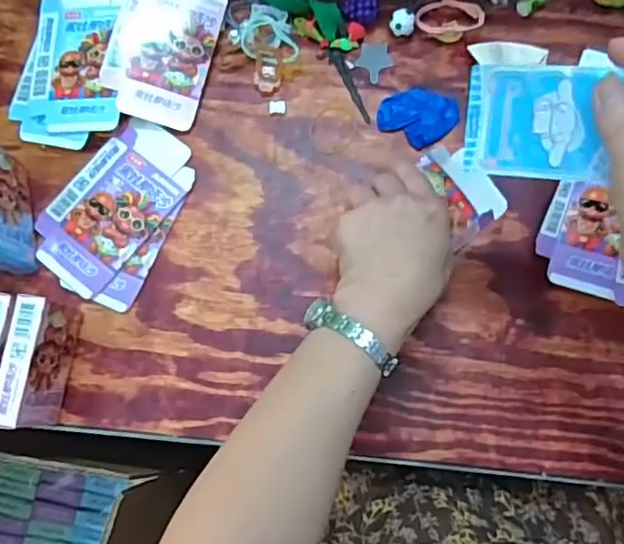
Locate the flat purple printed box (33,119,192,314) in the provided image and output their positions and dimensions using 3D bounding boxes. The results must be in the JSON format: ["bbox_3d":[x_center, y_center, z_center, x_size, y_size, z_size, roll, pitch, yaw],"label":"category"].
[{"bbox_3d":[-0.164,-0.054,0.520,0.100,0.006,0.152,23,78,6],"label":"flat purple printed box"}]

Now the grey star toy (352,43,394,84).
[{"bbox_3d":[0.054,-0.186,0.546,0.033,0.004,0.033,43,81,9],"label":"grey star toy"}]

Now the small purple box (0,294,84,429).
[{"bbox_3d":[-0.202,0.066,0.463,0.027,0.063,0.094,8,77,3],"label":"small purple box"}]

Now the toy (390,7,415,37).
[{"bbox_3d":[0.079,-0.218,0.543,0.022,0.021,0.024,0,77,1],"label":"toy"}]

